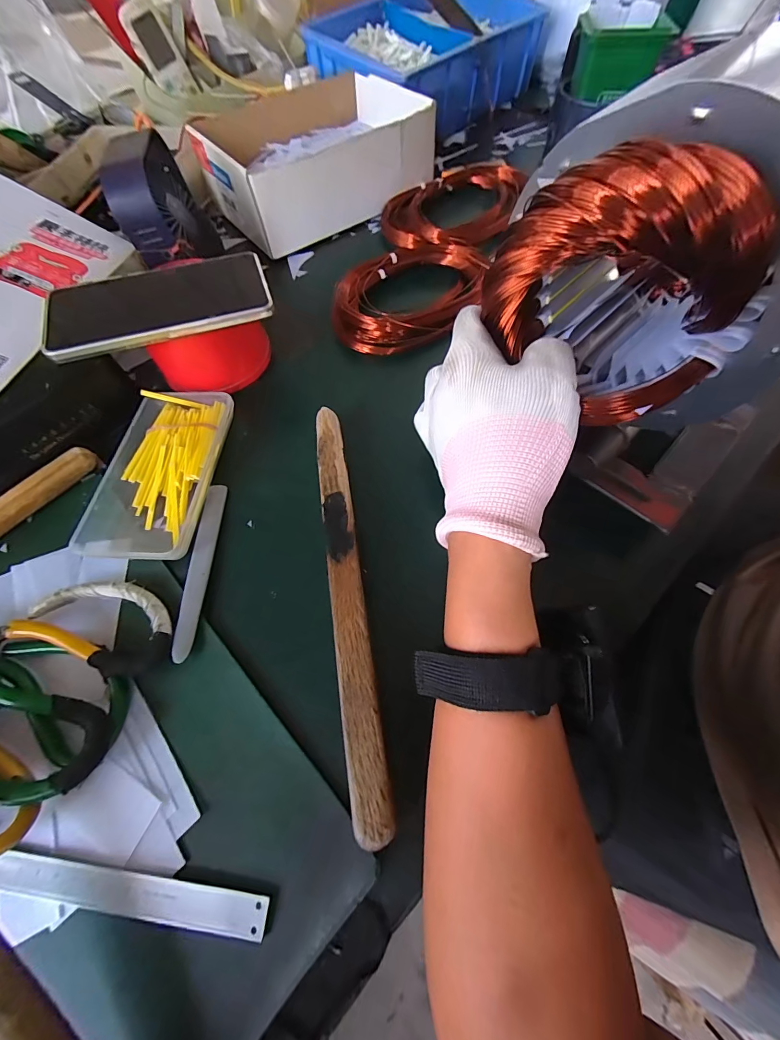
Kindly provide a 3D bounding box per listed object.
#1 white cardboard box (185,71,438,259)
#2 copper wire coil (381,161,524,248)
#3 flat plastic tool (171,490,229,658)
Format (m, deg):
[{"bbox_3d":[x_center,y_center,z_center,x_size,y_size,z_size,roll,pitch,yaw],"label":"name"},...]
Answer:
[{"bbox_3d":[-0.094,-0.439,0.460,0.234,0.077,0.213,-35,68,-13],"label":"white cardboard box"},{"bbox_3d":[0.074,-0.371,0.446,0.139,0.022,0.162,19,67,12],"label":"copper wire coil"},{"bbox_3d":[-0.135,0.031,0.269,0.015,0.004,0.129,2,61,-6],"label":"flat plastic tool"}]

